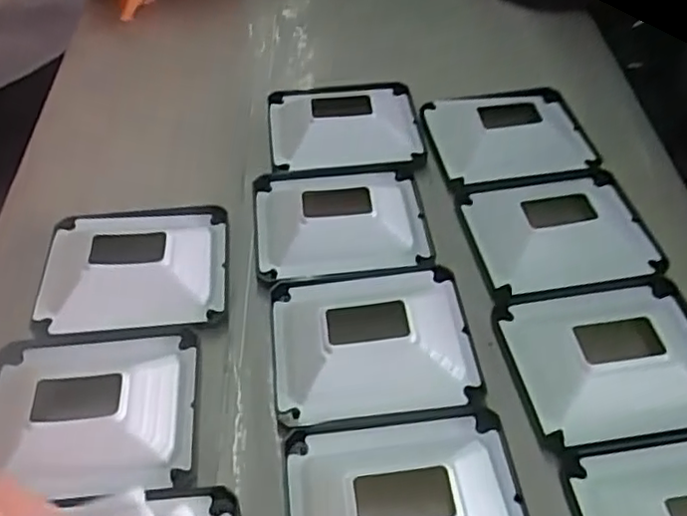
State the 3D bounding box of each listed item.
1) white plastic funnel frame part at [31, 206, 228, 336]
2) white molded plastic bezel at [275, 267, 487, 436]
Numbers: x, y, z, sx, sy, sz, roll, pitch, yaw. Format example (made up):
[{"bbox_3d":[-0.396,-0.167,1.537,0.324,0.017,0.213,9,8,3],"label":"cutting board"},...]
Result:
[{"bbox_3d":[-0.092,0.001,0.289,0.077,0.014,0.067,-3,49,-5],"label":"white plastic funnel frame part"},{"bbox_3d":[0.011,0.029,0.262,0.079,0.015,0.068,-6,50,-4],"label":"white molded plastic bezel"}]

